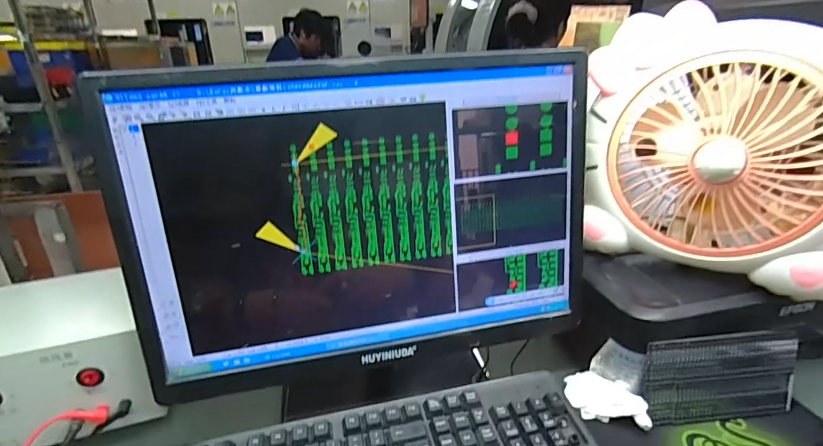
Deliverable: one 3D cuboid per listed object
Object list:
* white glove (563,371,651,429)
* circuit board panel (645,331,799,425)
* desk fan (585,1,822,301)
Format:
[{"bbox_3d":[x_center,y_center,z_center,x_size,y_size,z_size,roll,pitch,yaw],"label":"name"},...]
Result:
[{"bbox_3d":[0.205,0.187,0.462,0.044,0.030,0.090,-22,31,-40],"label":"white glove"},{"bbox_3d":[0.314,0.158,0.445,0.159,0.090,0.012,-3,9,-5],"label":"circuit board panel"},{"bbox_3d":[0.322,-0.076,0.450,0.253,0.236,0.127,17,29,36],"label":"desk fan"}]

